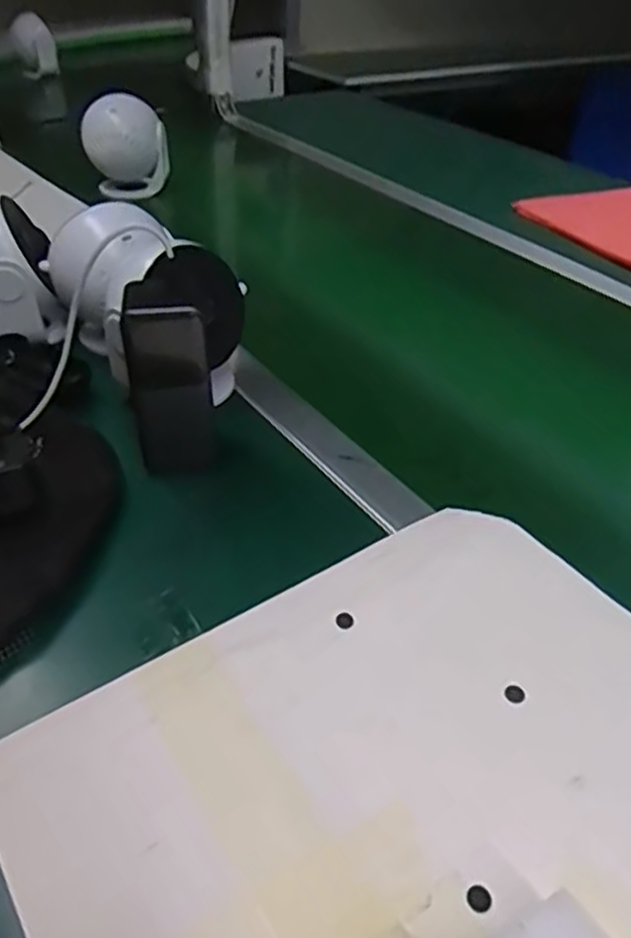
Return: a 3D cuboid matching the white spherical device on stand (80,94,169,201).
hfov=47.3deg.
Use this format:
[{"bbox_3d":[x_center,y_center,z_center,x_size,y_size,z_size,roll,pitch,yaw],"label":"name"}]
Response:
[{"bbox_3d":[-0.256,-0.434,0.975,0.105,0.132,0.089,-8,39,-12],"label":"white spherical device on stand"}]

